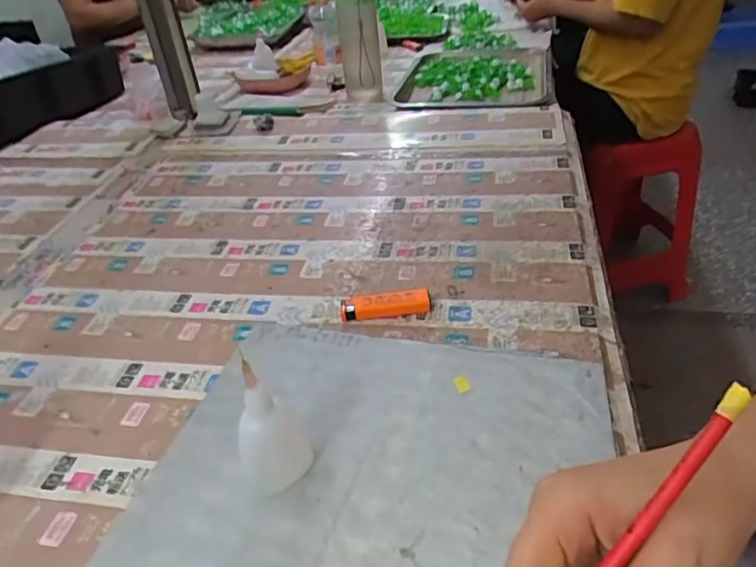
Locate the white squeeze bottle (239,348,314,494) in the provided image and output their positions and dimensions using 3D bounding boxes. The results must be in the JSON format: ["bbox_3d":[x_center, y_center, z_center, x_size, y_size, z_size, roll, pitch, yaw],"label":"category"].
[{"bbox_3d":[-0.069,0.088,0.348,0.045,0.098,0.033,-21,39,-19],"label":"white squeeze bottle"}]

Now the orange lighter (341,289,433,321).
[{"bbox_3d":[0.006,0.019,0.498,0.080,0.018,0.018,-8,37,-2],"label":"orange lighter"}]

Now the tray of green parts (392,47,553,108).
[{"bbox_3d":[0.181,-0.376,1.000,0.257,0.025,0.367,4,38,14],"label":"tray of green parts"}]

